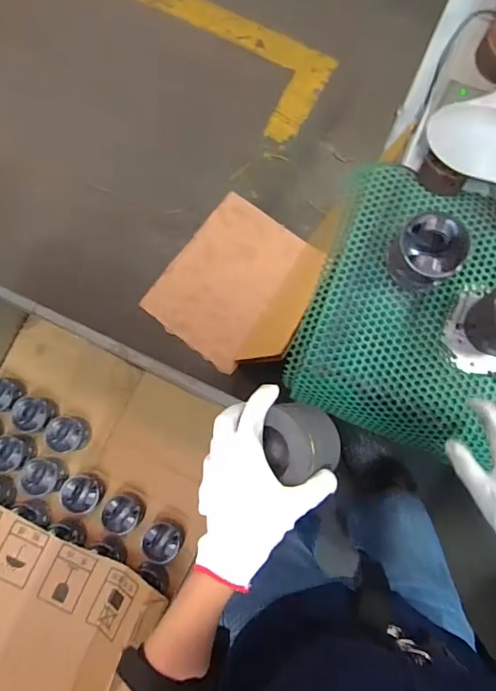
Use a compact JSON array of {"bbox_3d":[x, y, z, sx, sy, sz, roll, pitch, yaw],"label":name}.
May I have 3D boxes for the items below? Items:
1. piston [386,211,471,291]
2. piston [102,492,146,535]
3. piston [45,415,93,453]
[{"bbox_3d":[0.240,-0.124,0.613,0.083,0.074,0.089,0,81,2],"label":"piston"},{"bbox_3d":[-0.306,0.415,1.125,0.082,0.083,0.085,0,81,2],"label":"piston"},{"bbox_3d":[-0.454,0.224,1.158,0.091,0.081,0.086,0,81,2],"label":"piston"}]

